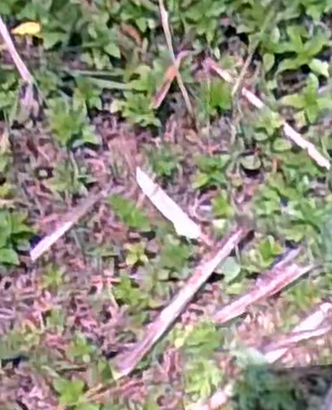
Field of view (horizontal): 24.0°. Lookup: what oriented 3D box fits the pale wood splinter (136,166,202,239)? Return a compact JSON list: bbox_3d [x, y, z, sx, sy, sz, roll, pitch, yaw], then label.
[{"bbox_3d":[-0.001,0.000,0.744,0.019,0.019,0.087,-44,81,-1],"label":"pale wood splinter"}]

